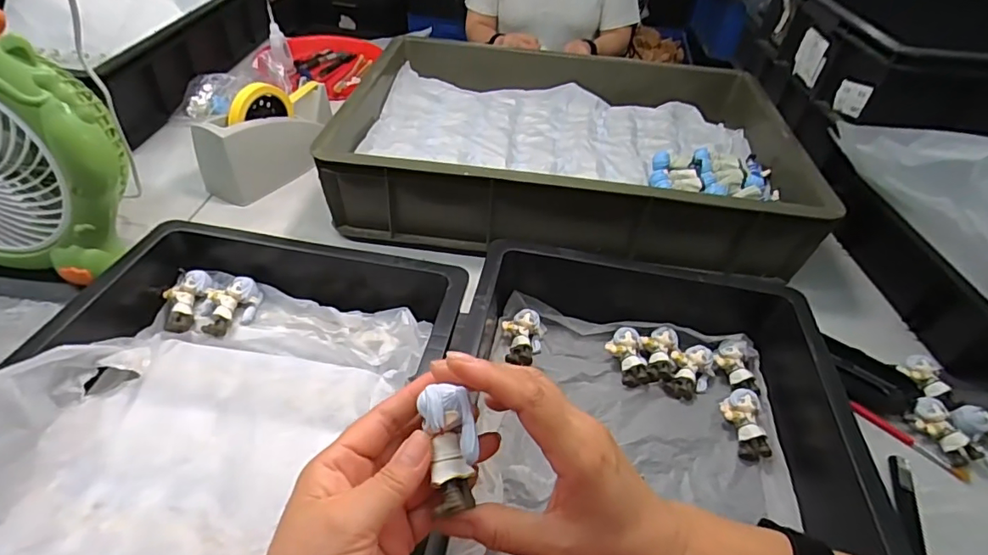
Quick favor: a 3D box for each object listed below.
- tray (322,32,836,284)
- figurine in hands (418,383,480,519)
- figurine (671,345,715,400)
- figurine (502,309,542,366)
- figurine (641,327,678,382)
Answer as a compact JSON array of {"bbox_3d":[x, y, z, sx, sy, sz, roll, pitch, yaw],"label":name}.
[{"bbox_3d":[0.109,-0.197,0.732,0.567,0.113,0.406,8,42,3],"label":"tray"},{"bbox_3d":[-0.021,0.083,0.250,0.024,0.016,0.057,-5,78,-11],"label":"figurine in hands"},{"bbox_3d":[0.196,0.093,0.509,0.041,0.025,0.060,31,48,25],"label":"figurine"},{"bbox_3d":[0.030,0.062,0.519,0.038,0.024,0.057,-1,43,-7],"label":"figurine"},{"bbox_3d":[0.168,0.076,0.518,0.035,0.019,0.056,13,43,8],"label":"figurine"}]

